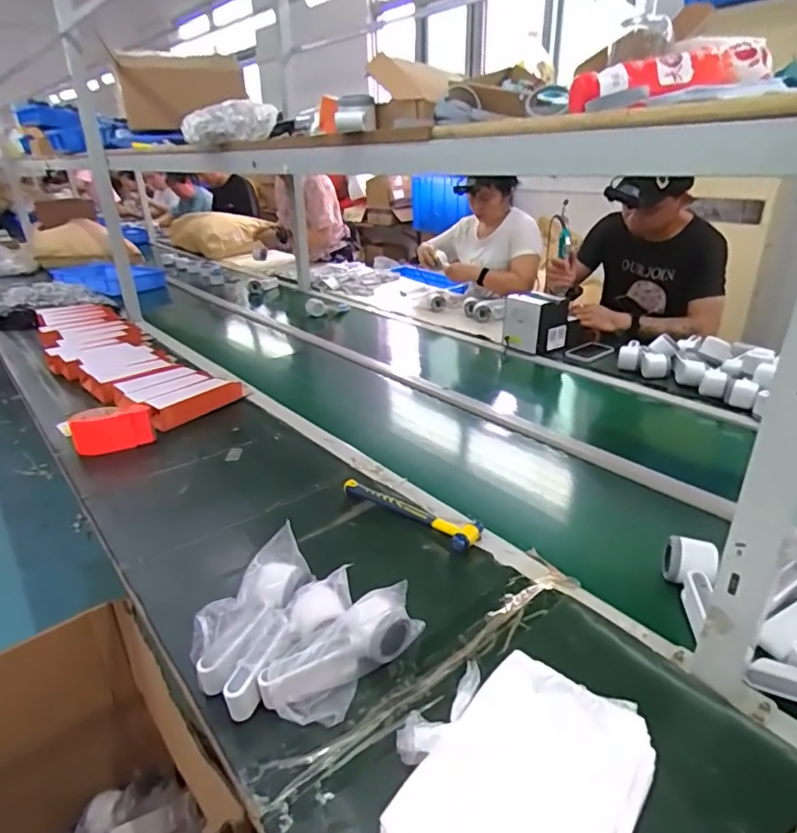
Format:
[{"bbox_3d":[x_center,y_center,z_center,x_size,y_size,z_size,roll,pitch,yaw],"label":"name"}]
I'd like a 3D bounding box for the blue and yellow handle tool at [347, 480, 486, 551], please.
[{"bbox_3d":[0.007,0.145,0.835,0.246,0.022,0.060,15,33,32],"label":"blue and yellow handle tool"}]

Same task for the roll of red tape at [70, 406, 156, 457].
[{"bbox_3d":[-0.560,0.027,1.070,0.141,0.077,0.059,-5,26,-8],"label":"roll of red tape"}]

